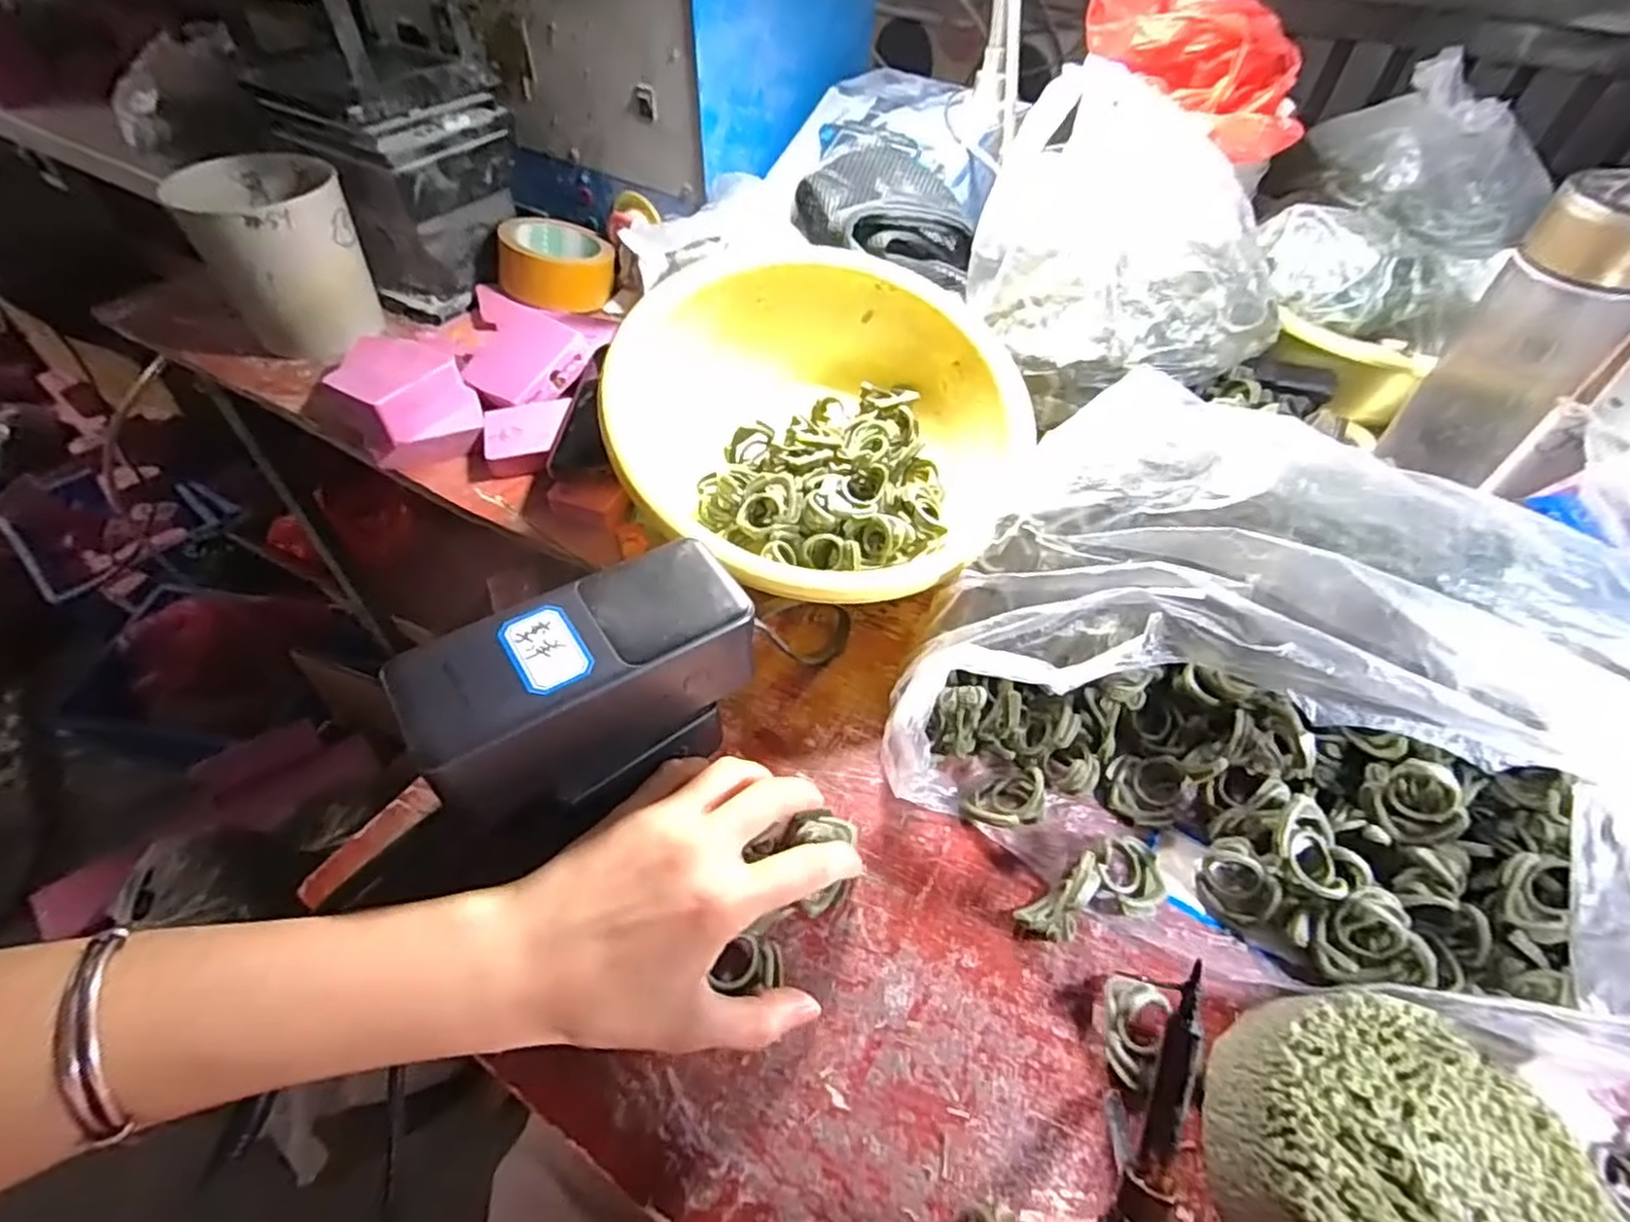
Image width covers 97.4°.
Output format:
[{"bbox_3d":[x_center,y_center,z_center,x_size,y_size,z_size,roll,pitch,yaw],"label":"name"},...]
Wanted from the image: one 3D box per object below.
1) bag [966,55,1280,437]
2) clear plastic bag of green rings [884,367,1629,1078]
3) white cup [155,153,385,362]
[{"bbox_3d":[0.196,-0.231,0.452,0.157,0.135,0.145,-12,52,-12],"label":"bag"},{"bbox_3d":[0.209,0.032,0.315,0.295,0.128,0.206,23,53,16],"label":"clear plastic bag of green rings"},{"bbox_3d":[-0.429,-0.289,0.587,0.109,0.111,0.117,1,50,-1],"label":"white cup"}]

